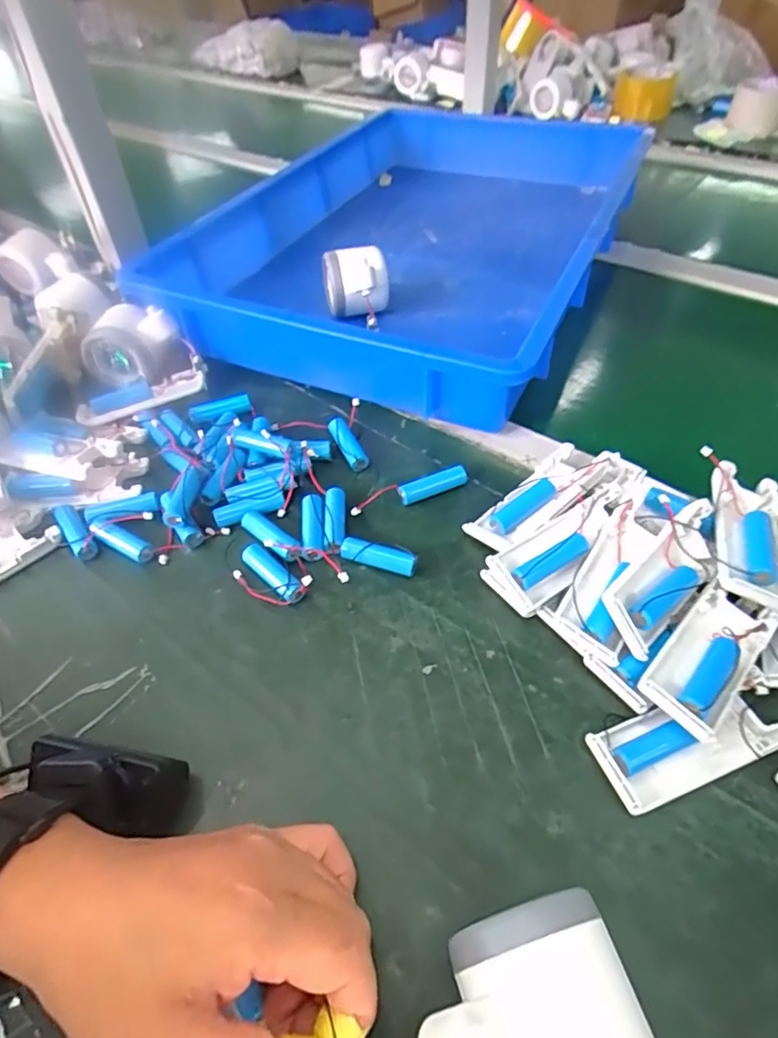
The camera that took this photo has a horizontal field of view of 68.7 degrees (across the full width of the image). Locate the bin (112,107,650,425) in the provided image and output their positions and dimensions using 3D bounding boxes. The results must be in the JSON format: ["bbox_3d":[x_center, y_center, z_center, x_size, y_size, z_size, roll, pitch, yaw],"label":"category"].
[{"bbox_3d":[0.047,-0.316,0.605,0.357,0.085,0.558,18,54,17],"label":"bin"}]

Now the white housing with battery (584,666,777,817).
[{"bbox_3d":[0.155,0.110,0.286,0.102,0.014,0.038,-18,51,-11],"label":"white housing with battery"}]

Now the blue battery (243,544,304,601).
[{"bbox_3d":[-0.073,0.035,0.361,0.049,0.013,0.015,35,60,28],"label":"blue battery"}]

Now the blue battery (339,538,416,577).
[{"bbox_3d":[-0.007,0.025,0.365,0.048,0.017,0.012,13,52,14],"label":"blue battery"}]

